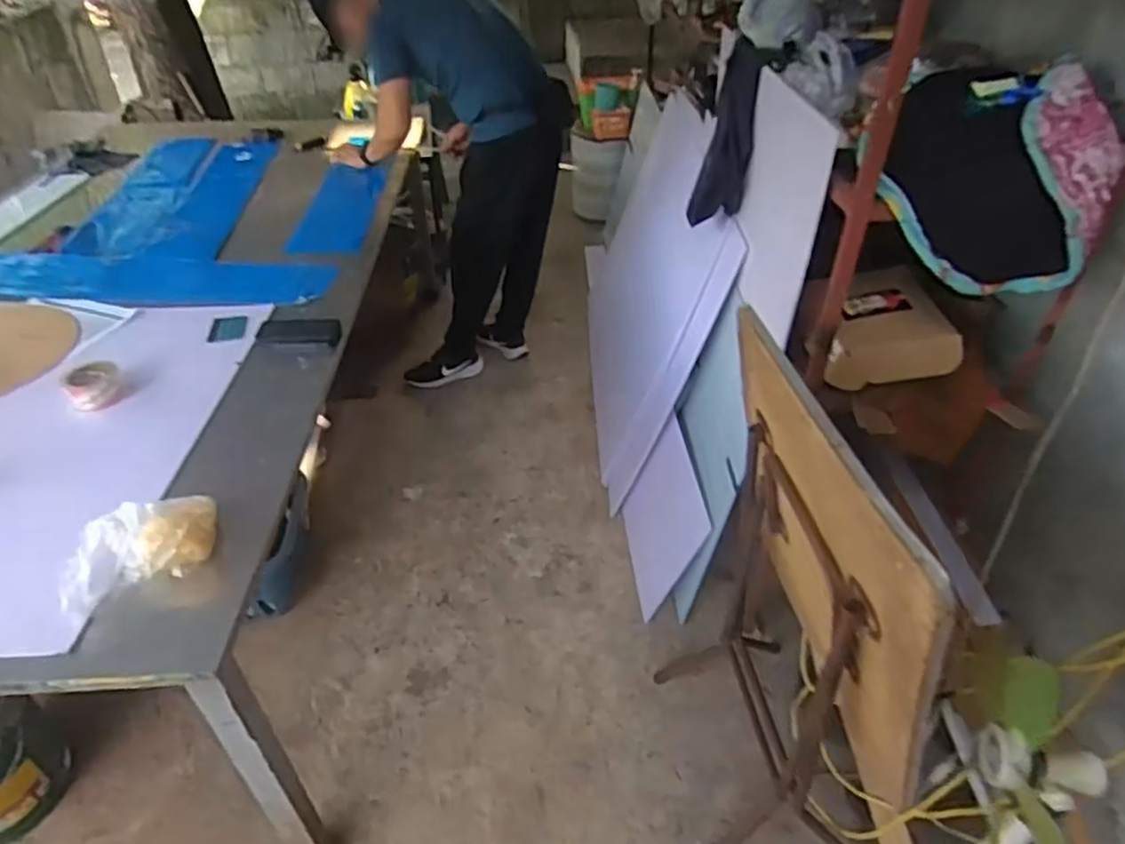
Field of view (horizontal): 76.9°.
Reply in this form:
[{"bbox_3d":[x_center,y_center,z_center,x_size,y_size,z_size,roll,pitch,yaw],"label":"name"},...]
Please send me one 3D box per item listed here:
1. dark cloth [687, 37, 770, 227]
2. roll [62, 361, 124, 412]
[{"bbox_3d":[0.387,-0.665,1.663,0.132,0.354,0.150,9,40,10],"label":"dark cloth"},{"bbox_3d":[-0.874,-0.070,1.322,0.091,0.052,0.091,1,40,0],"label":"roll"}]

